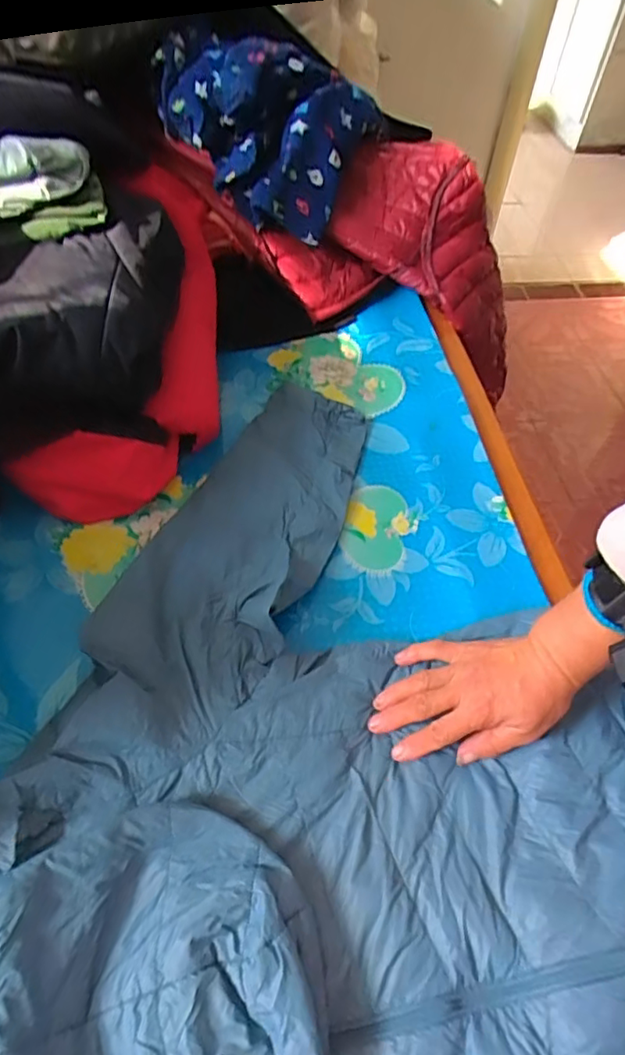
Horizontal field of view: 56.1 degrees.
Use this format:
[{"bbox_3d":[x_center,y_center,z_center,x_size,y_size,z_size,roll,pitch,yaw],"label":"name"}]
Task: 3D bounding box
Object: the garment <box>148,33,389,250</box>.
[{"bbox_3d":[-0.051,-0.565,0.813,0.257,0.154,0.282,29,57,18],"label":"garment"}]

